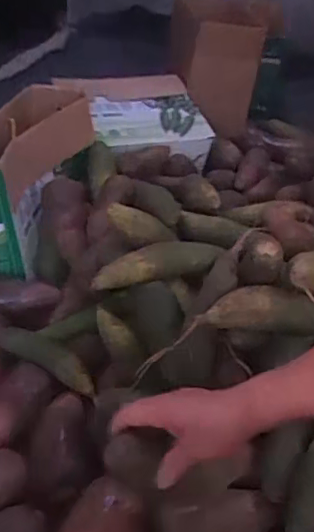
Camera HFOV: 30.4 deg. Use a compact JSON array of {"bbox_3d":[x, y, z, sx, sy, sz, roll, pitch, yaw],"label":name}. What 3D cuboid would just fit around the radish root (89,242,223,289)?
[{"bbox_3d":[0.004,0.001,0.827,0.190,0.065,0.042,-8,39,-20],"label":"radish root"}]

